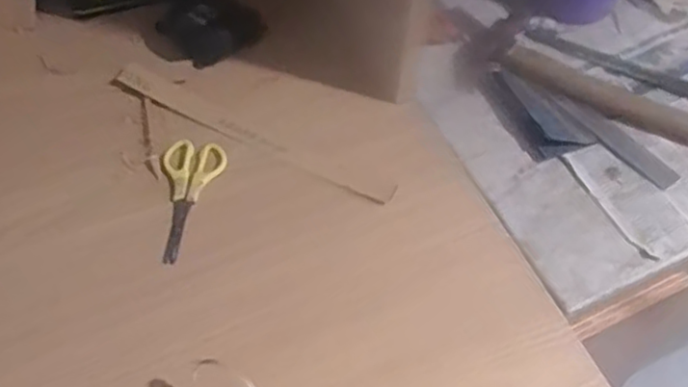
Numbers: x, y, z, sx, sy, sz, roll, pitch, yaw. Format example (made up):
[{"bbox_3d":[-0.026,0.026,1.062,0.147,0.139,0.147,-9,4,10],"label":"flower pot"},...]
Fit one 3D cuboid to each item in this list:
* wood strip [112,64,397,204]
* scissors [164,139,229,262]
[{"bbox_3d":[-0.092,-0.060,0.672,0.303,0.010,0.026,25,62,13],"label":"wood strip"},{"bbox_3d":[-0.151,0.003,0.629,0.054,0.006,0.125,13,60,7],"label":"scissors"}]

